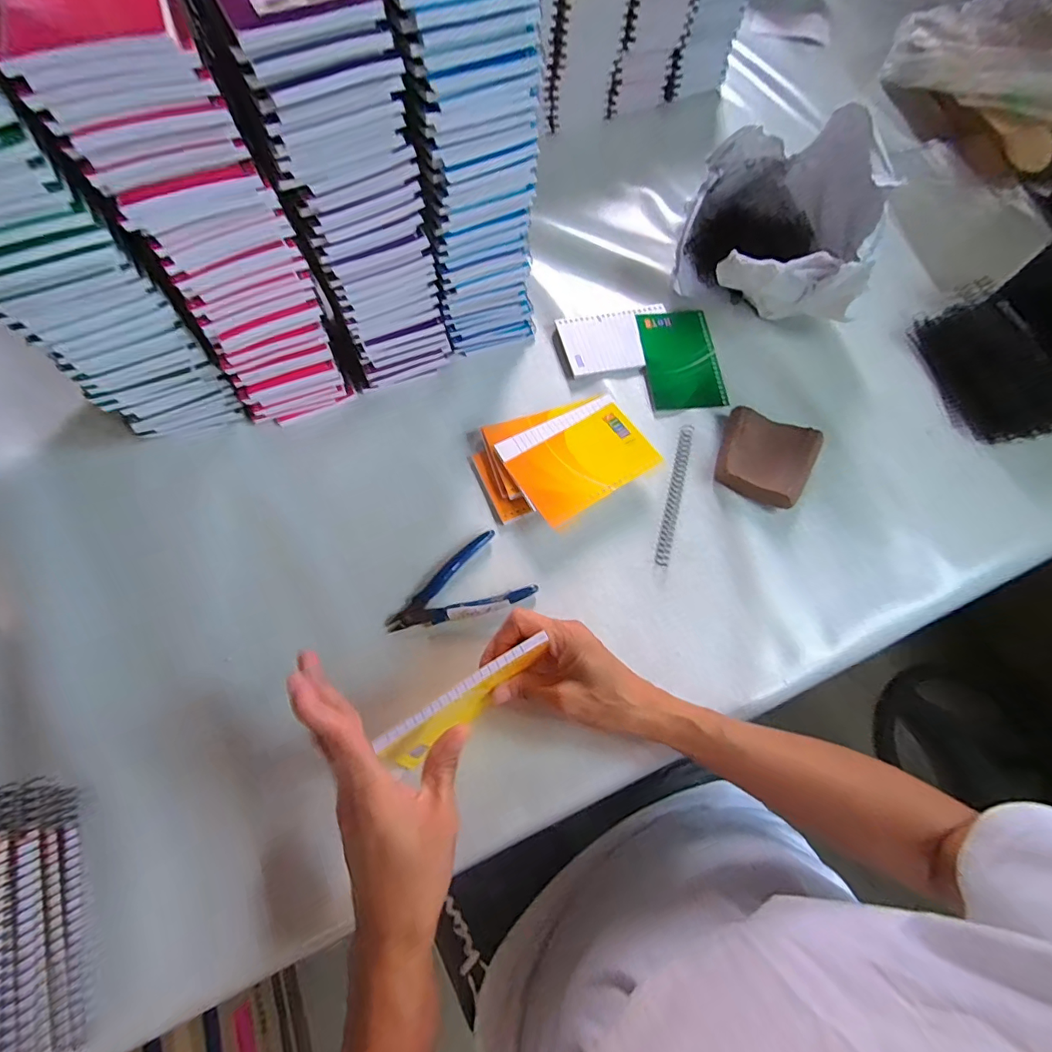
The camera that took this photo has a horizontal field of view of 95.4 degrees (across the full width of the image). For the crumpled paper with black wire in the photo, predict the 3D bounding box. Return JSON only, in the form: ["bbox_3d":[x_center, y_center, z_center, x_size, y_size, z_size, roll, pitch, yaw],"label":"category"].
[{"bbox_3d":[0.264,-0.325,0.510,0.180,0.141,0.196,11,68,2],"label":"crumpled paper with black wire"}]

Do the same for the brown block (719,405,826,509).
[{"bbox_3d":[0.233,-0.067,0.468,0.085,0.017,0.091,28,68,10],"label":"brown block"}]

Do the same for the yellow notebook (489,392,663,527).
[{"bbox_3d":[0.049,-0.067,0.451,0.129,0.004,0.096,-30,71,-13],"label":"yellow notebook"}]

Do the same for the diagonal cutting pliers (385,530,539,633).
[{"bbox_3d":[-0.059,0.060,0.410,0.117,0.010,0.072,-35,72,-16],"label":"diagonal cutting pliers"}]

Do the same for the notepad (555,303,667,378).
[{"bbox_3d":[0.101,-0.208,0.528,0.121,0.010,0.079,-11,67,-7],"label":"notepad"}]

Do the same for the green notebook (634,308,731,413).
[{"bbox_3d":[0.169,-0.185,0.520,0.078,0.006,0.127,-5,67,-5],"label":"green notebook"}]

